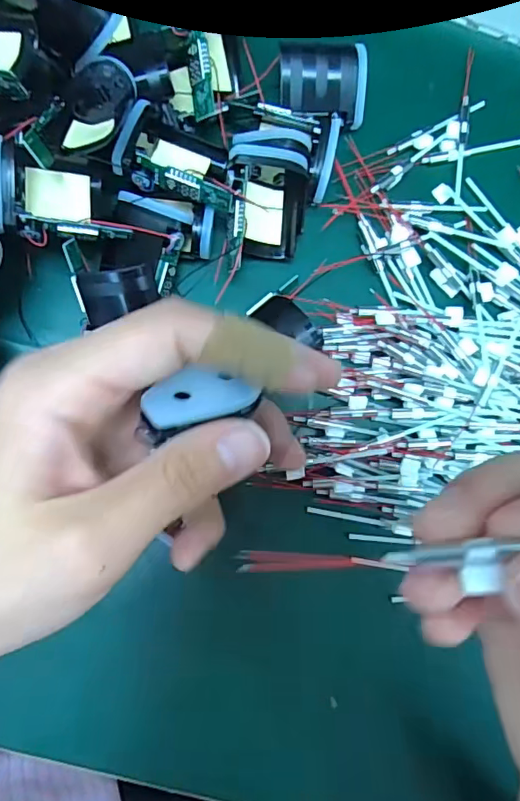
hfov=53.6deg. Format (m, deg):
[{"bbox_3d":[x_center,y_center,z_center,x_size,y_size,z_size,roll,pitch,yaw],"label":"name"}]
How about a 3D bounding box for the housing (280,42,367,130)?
[{"bbox_3d":[0.030,-0.149,0.245,0.040,0.021,0.030,-3,87,-4],"label":"housing"}]

